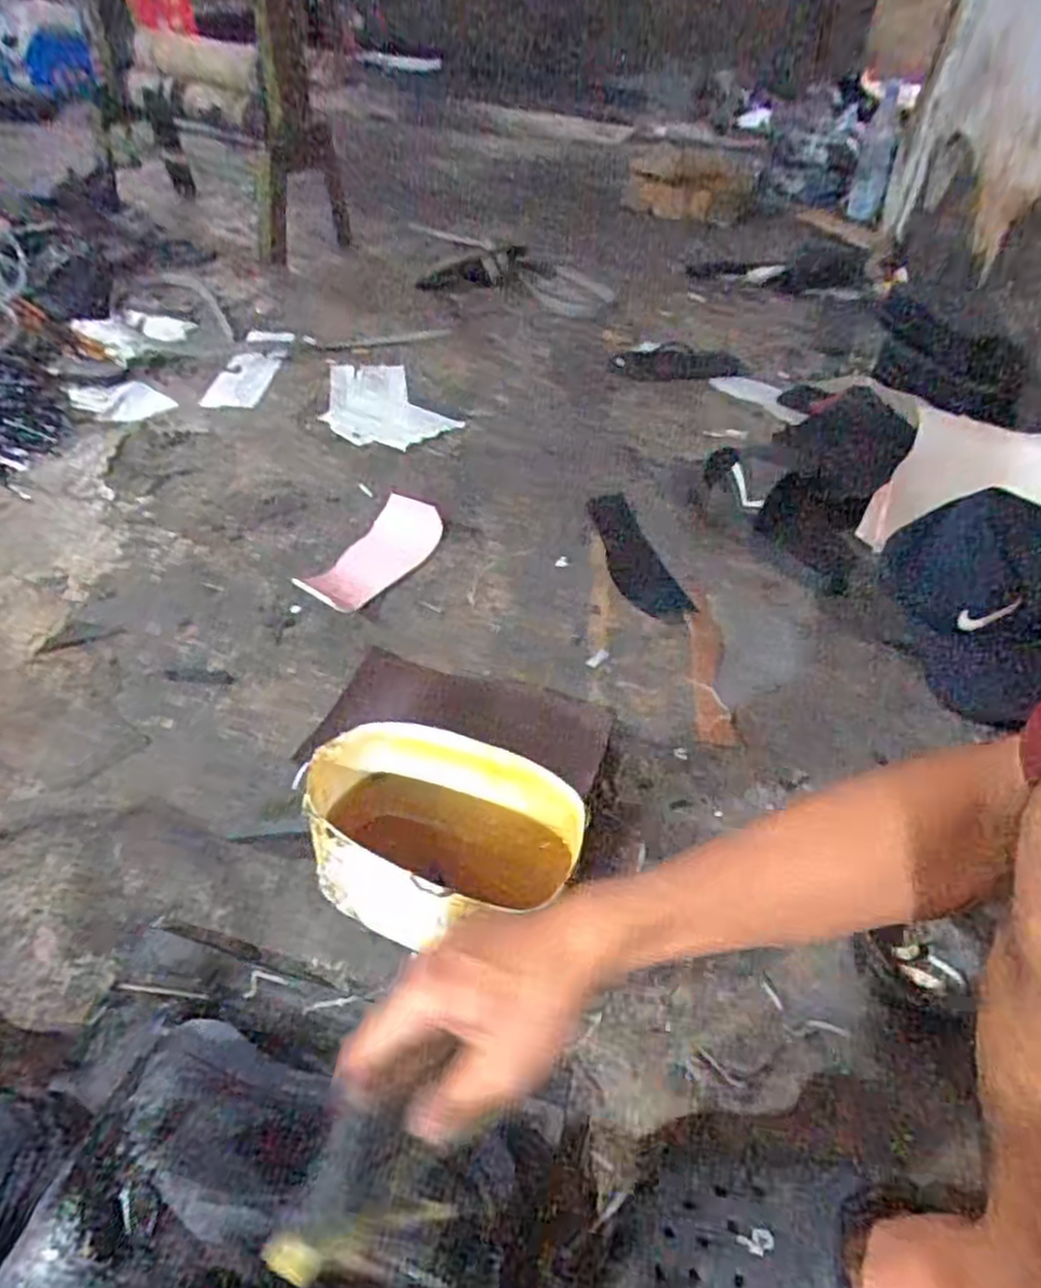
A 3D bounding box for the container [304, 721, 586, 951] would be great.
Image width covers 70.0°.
[{"bbox_3d":[-0.062,0.145,0.562,0.207,0.101,0.130,17,49,9],"label":"container"}]

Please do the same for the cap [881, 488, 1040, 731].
[{"bbox_3d":[0.509,-0.064,0.842,0.194,0.115,0.266,32,51,24],"label":"cap"}]

